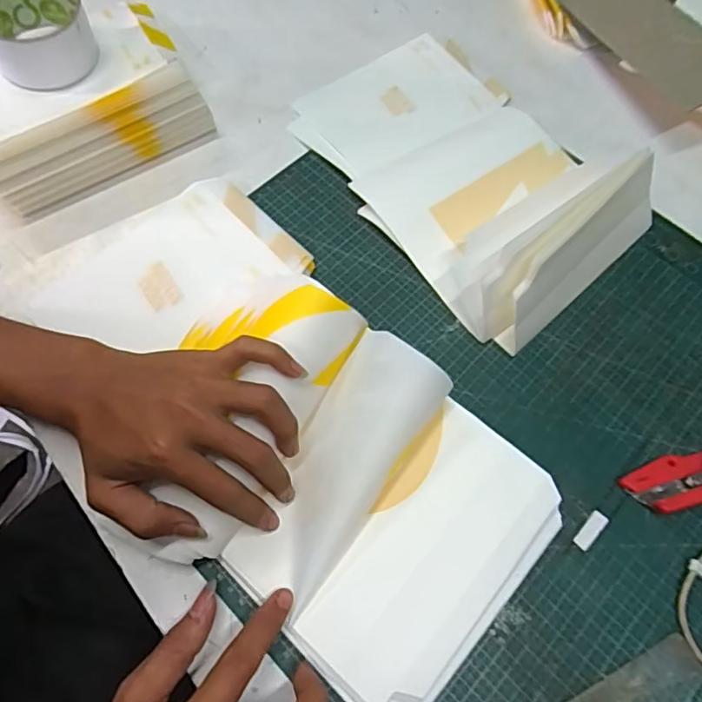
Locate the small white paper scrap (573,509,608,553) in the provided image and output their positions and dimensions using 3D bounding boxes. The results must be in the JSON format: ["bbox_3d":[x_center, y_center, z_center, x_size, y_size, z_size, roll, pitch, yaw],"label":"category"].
[{"bbox_3d":[0.159,0.118,0.354,0.011,0.004,0.029,42,71,14],"label":"small white paper scrap"}]

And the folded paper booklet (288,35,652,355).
[{"bbox_3d":[0.093,-0.166,0.434,0.189,0.067,0.295,-35,73,-17],"label":"folded paper booklet"}]

